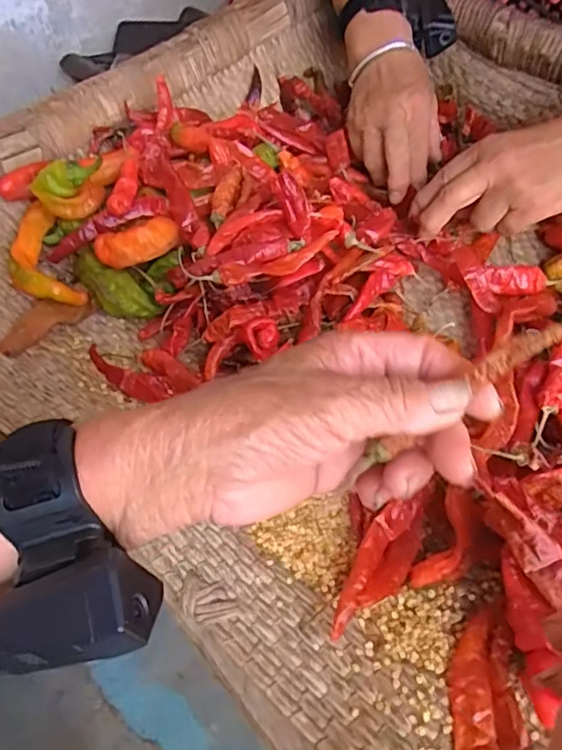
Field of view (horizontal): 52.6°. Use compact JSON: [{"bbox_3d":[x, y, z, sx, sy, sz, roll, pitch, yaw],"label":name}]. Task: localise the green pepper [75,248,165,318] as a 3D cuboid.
[{"bbox_3d":[-0.123,-0.064,0.413,0.074,0.024,0.025,36,60,6],"label":"green pepper"}]

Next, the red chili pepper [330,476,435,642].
[{"bbox_3d":[0.058,0.098,0.313,0.026,0.016,0.099,26,57,19],"label":"red chili pepper"}]

